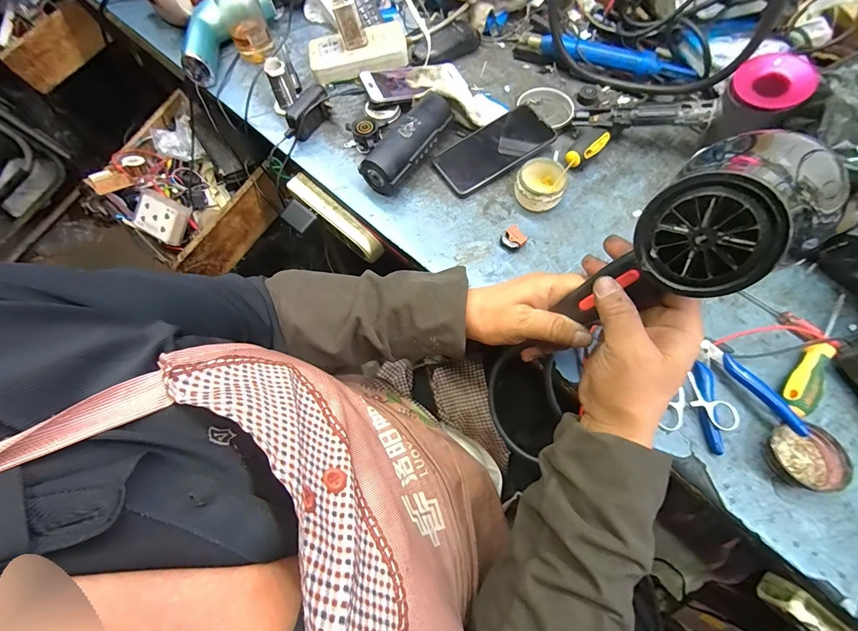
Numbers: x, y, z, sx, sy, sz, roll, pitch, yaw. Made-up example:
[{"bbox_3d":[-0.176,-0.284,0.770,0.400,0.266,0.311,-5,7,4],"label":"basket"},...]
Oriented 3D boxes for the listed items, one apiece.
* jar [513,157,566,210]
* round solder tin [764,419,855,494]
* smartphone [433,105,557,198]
[{"bbox_3d":[0.141,-0.169,0.476,0.059,0.039,0.072,7,67,4],"label":"jar"},{"bbox_3d":[0.356,0.134,0.351,0.062,0.021,0.058,-1,67,1],"label":"round solder tin"},{"bbox_3d":[0.088,-0.227,0.505,0.156,0.013,0.078,-31,69,-4],"label":"smartphone"}]

